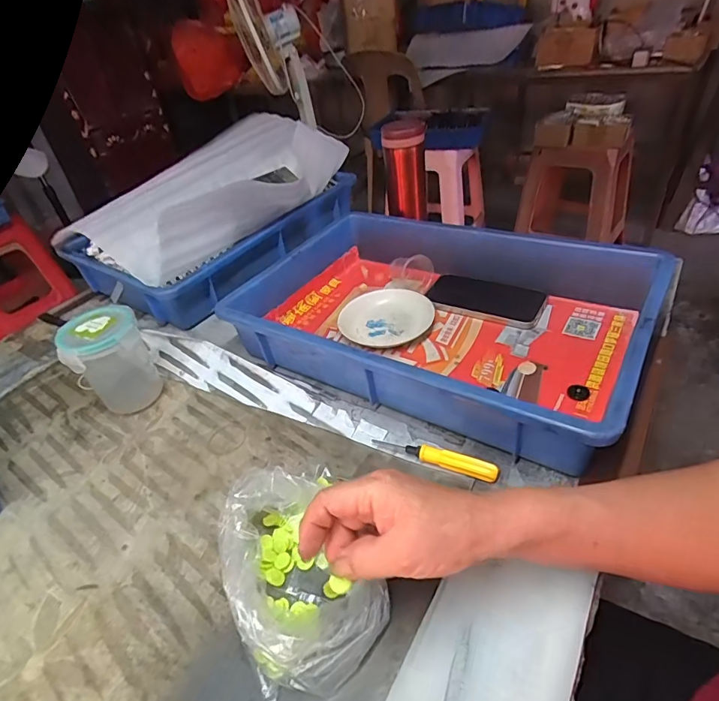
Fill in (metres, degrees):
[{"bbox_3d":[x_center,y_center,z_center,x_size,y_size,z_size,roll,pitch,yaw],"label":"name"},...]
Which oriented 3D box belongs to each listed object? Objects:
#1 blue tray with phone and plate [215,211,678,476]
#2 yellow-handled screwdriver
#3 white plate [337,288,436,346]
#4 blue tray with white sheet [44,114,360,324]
[{"bbox_3d":[0.089,-0.047,0.544,0.433,0.098,0.292,19,46,30],"label":"blue tray with phone and plate"},{"bbox_3d":[0.067,0.097,0.422,0.116,0.019,0.013,13,43,24],"label":"yellow-handled screwdriver"},{"bbox_3d":[0.034,-0.046,0.601,0.118,0.021,0.118,-5,39,4],"label":"white plate"},{"bbox_3d":[-0.210,-0.237,0.761,0.266,0.199,0.454,17,45,28],"label":"blue tray with white sheet"}]

